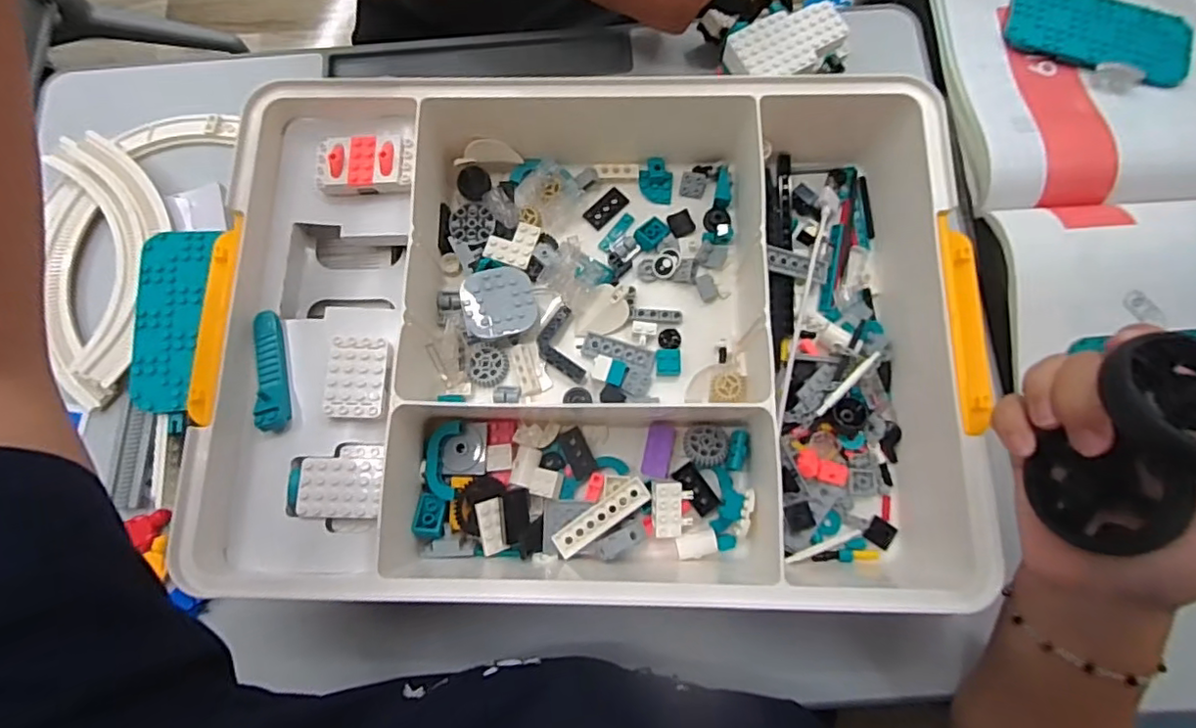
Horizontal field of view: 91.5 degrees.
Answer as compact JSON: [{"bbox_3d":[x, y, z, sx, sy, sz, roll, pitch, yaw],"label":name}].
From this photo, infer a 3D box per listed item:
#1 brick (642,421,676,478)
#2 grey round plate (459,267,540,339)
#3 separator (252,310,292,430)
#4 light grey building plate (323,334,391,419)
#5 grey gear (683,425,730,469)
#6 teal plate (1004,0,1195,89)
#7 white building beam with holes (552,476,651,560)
[{"bbox_3d":[0.039,0.054,0.368,0.018,0.007,0.035,11,78,4],"label":"brick"},{"bbox_3d":[-0.065,-0.041,0.383,0.046,0.006,0.046,-12,74,-12],"label":"grey round plate"},{"bbox_3d":[-0.189,0.002,0.335,0.018,0.011,0.071,-16,77,-2],"label":"separator"},{"bbox_3d":[-0.134,0.008,0.330,0.033,0.011,0.046,-2,77,1],"label":"light grey building plate"},{"bbox_3d":[0.068,0.051,0.367,0.027,0.008,0.026,0,77,1],"label":"grey gear"},{"bbox_3d":[0.367,-0.244,0.424,0.125,0.006,0.070,22,79,6],"label":"teal plate"},{"bbox_3d":[0.003,0.093,0.354,0.063,0.007,0.017,-36,79,-6],"label":"white building beam with holes"}]

